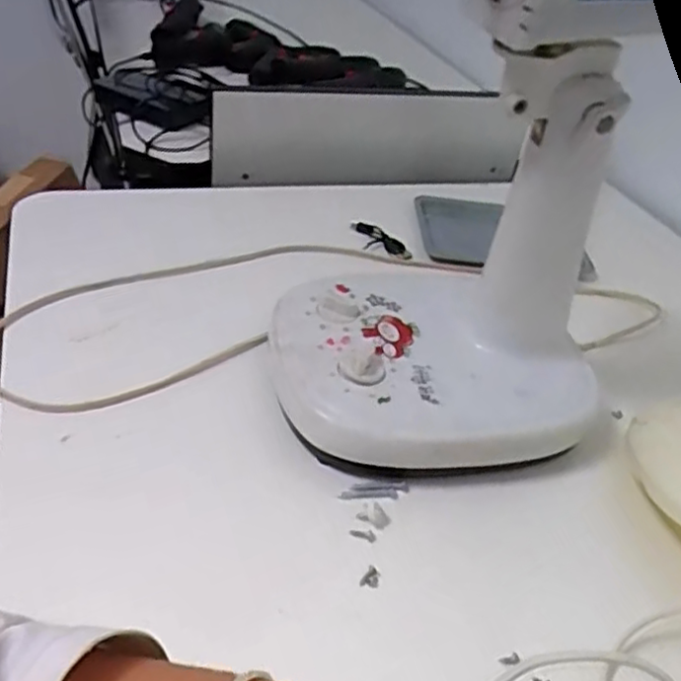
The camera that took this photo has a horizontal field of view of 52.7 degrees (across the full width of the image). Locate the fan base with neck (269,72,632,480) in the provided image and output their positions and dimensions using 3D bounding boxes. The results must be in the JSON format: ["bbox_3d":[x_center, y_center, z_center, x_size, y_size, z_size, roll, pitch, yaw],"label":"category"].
[{"bbox_3d":[0.069,-0.049,0.437,0.214,0.211,0.177,-1,38,-12],"label":"fan base with neck"}]

